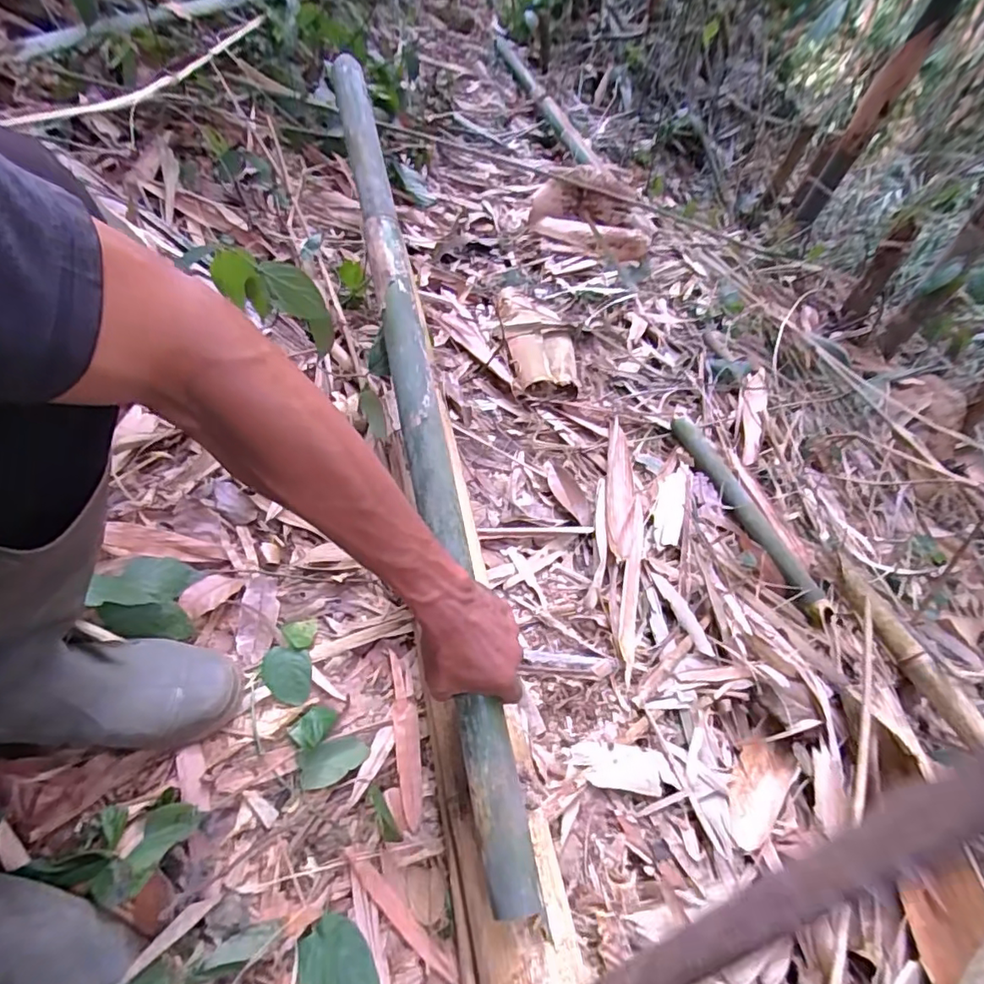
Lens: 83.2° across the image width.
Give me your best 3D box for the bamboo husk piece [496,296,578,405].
[{"bbox_3d":[0.082,-0.282,1.033,0.136,0.068,0.312,-4,56,-2],"label":"bamboo husk piece"}]

